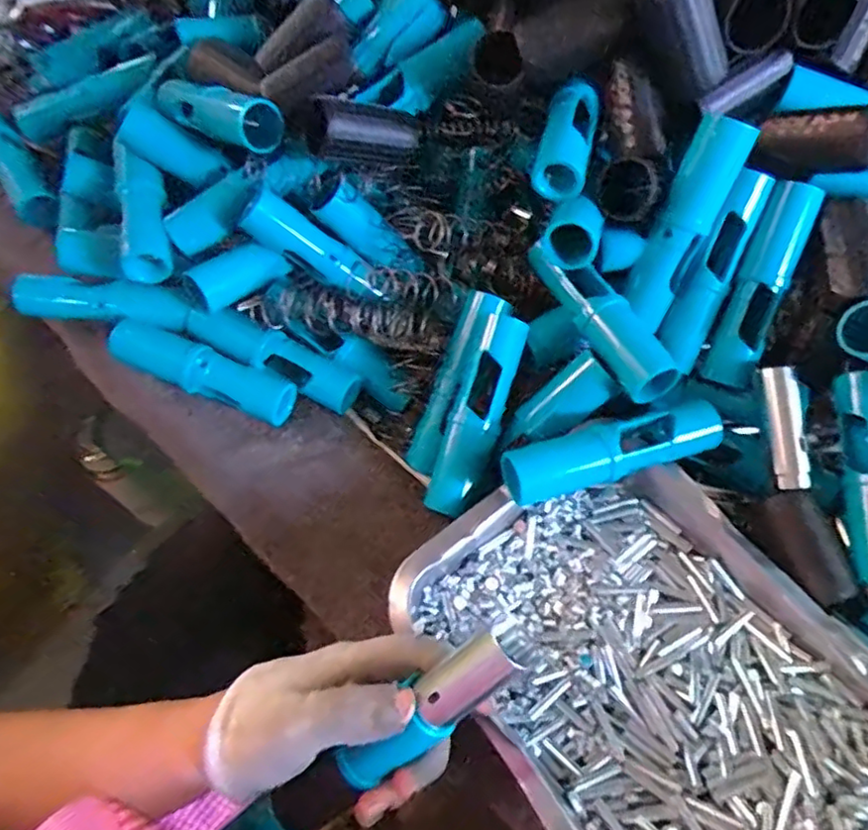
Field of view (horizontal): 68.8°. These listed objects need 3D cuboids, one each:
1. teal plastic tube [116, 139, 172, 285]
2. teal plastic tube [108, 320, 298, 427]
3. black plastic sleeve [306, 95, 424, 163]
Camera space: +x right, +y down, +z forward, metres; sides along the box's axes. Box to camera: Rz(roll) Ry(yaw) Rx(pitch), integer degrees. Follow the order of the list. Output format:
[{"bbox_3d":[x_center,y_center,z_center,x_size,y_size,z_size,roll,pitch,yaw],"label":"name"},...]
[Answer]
[{"bbox_3d":[-0.190,-0.138,0.414,0.029,0.027,0.093,-9,63,-7],"label":"teal plastic tube"},{"bbox_3d":[-0.145,-0.028,0.399,0.116,0.023,0.026,18,63,8],"label":"teal plastic tube"},{"bbox_3d":[-0.040,-0.169,0.377,0.066,0.023,0.027,-6,61,-22],"label":"black plastic sleeve"}]

